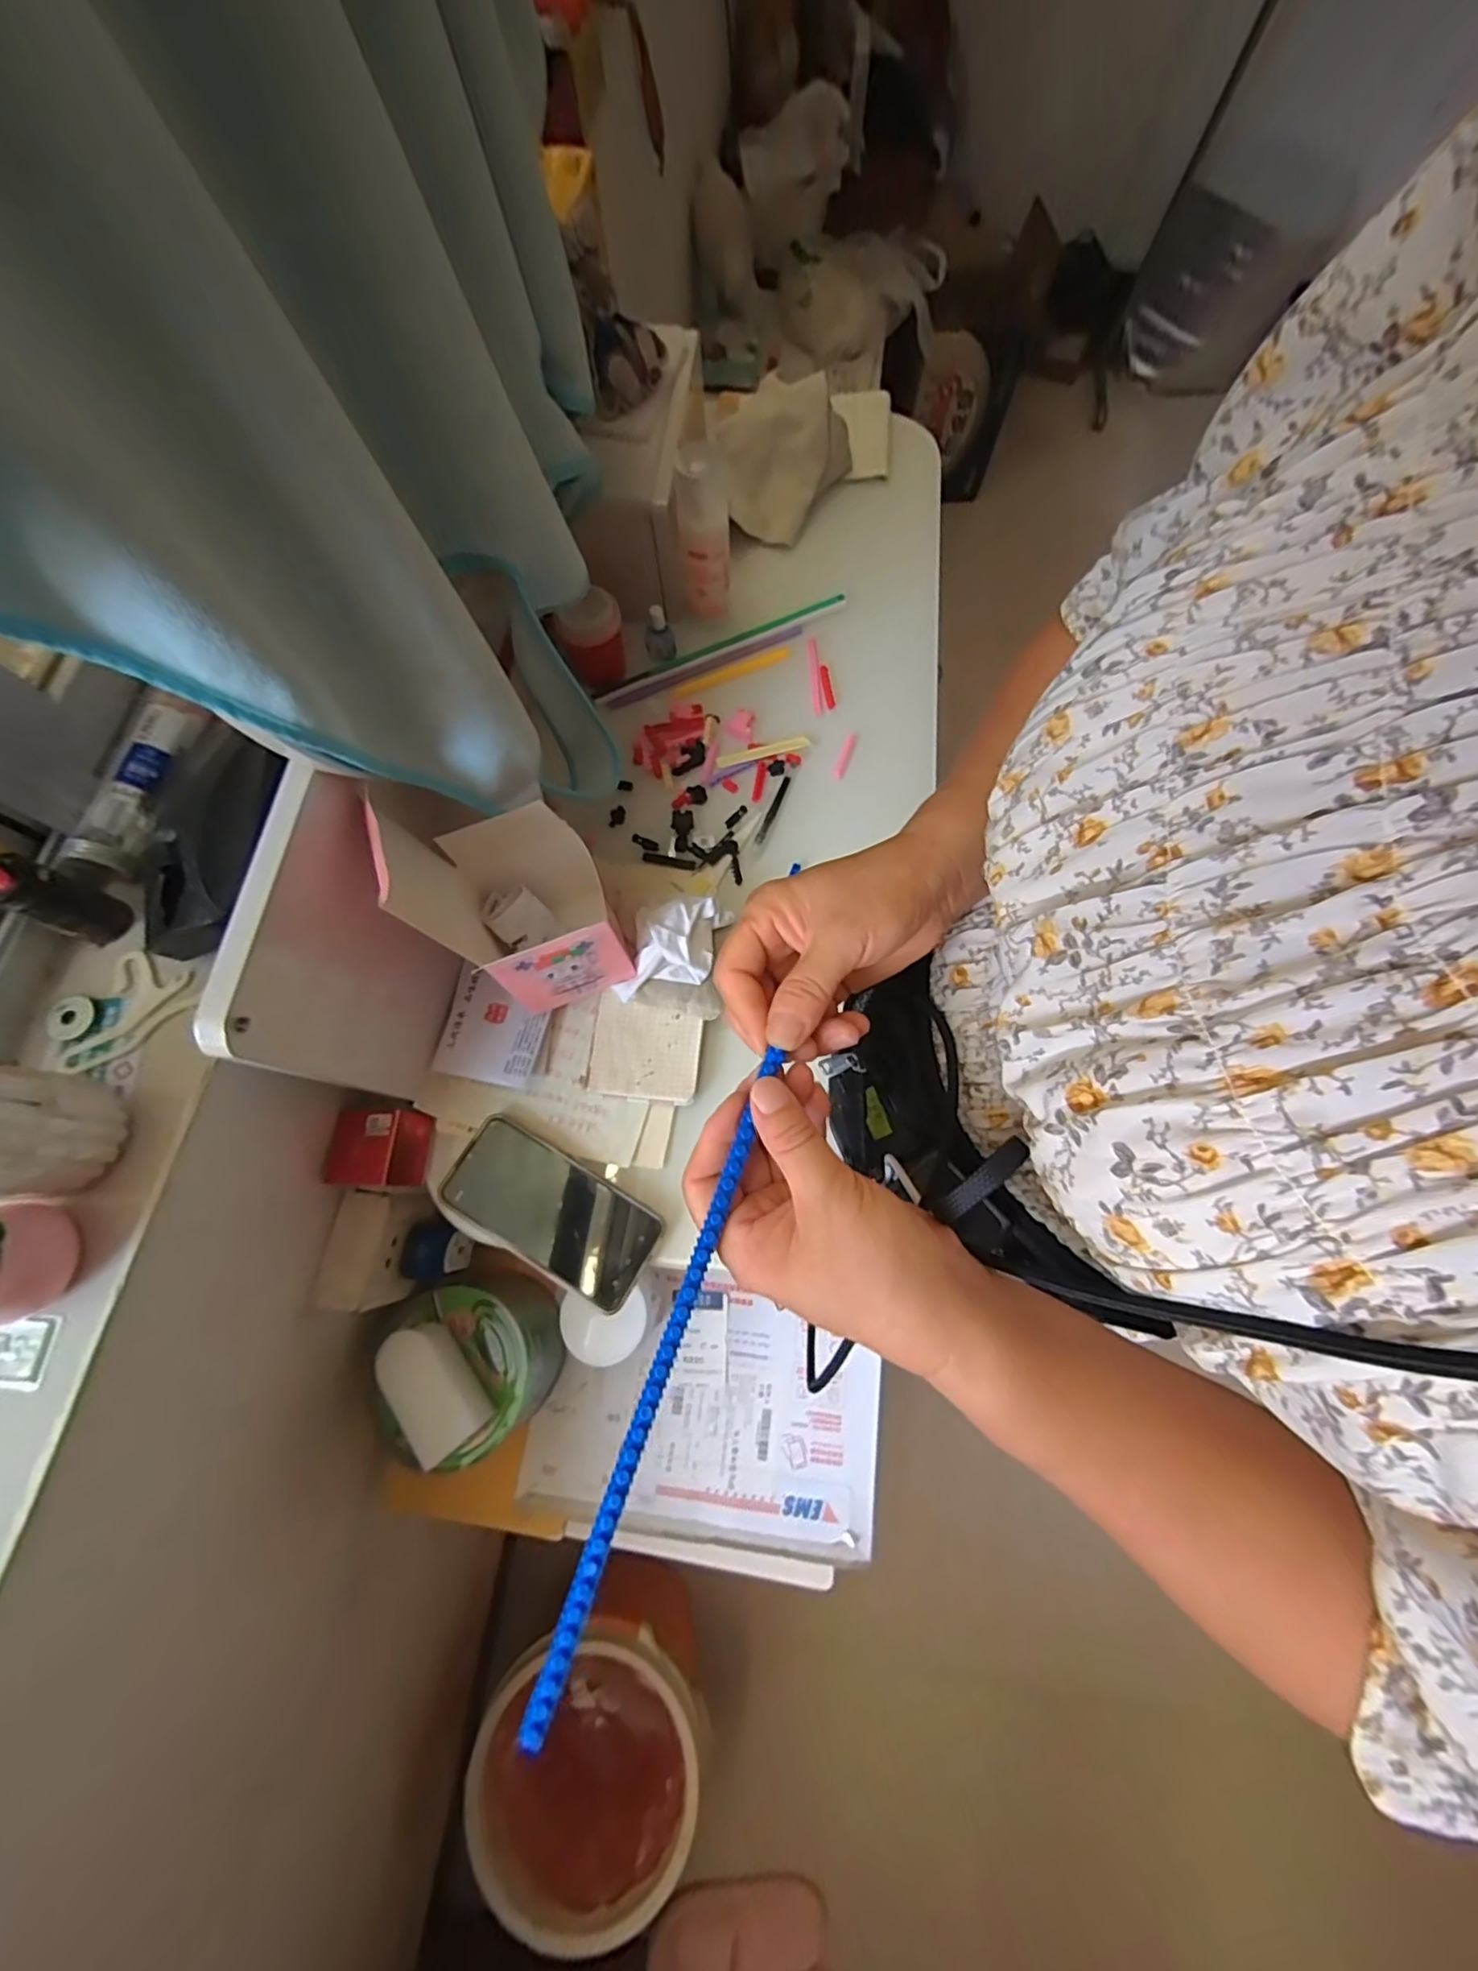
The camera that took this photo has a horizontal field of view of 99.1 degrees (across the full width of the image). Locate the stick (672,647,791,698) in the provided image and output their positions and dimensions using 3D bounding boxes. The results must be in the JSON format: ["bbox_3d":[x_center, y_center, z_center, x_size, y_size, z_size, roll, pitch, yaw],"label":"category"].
[{"bbox_3d":[-0.007,-0.318,0.642,0.128,0.006,0.014,-24,73,-7],"label":"stick"}]

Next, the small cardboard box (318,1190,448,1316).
[{"bbox_3d":[-0.292,0.211,0.511,0.048,0.065,0.089,7,72,3],"label":"small cardboard box"}]

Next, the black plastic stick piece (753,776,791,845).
[{"bbox_3d":[0.031,-0.162,0.582,0.010,0.004,0.077,22,74,8],"label":"black plastic stick piece"}]

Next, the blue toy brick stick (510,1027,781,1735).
[{"bbox_3d":[-0.026,0.134,0.231,0.009,0.007,0.235,19,74,7],"label":"blue toy brick stick"}]

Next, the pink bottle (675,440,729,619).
[{"bbox_3d":[-0.032,-0.415,0.585,0.045,0.129,0.040,-1,72,1],"label":"pink bottle"}]

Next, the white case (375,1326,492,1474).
[{"bbox_3d":[-0.242,0.314,0.490,0.051,0.036,0.097,-40,76,-11],"label":"white case"}]

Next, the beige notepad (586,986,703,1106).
[{"bbox_3d":[-0.077,0.050,0.512,0.089,0.012,0.081,6,72,3],"label":"beige notepad"}]

